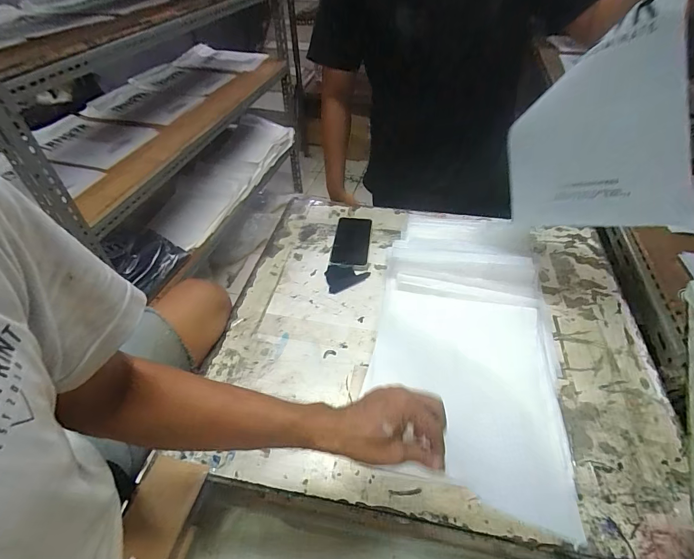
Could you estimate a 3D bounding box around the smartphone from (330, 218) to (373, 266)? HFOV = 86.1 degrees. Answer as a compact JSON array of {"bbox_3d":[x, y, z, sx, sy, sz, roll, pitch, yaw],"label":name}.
[{"bbox_3d":[0.011,-0.087,0.804,0.076,0.007,0.163,4,46,5],"label":"smartphone"}]

